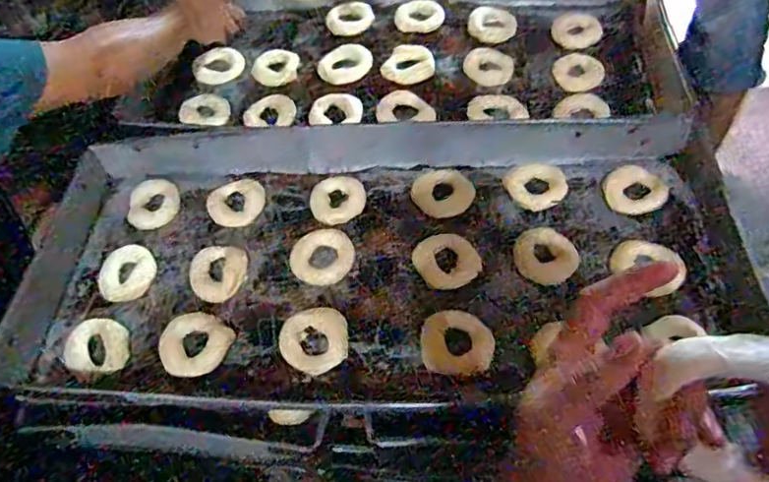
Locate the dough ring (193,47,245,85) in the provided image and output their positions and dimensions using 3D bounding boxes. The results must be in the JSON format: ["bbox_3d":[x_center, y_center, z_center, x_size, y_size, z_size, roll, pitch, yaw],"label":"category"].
[{"bbox_3d":[-0.278,-0.294,0.977,0.083,0.020,0.083,-2,56,3],"label":"dough ring"}]

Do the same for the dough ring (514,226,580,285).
[{"bbox_3d":[0.192,0.018,0.699,0.070,0.010,0.074,-2,56,3],"label":"dough ring"}]

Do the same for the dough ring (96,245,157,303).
[{"bbox_3d":[-0.331,0.040,0.748,0.066,0.014,0.081,-19,56,-8],"label":"dough ring"}]

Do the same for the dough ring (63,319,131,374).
[{"bbox_3d":[-0.338,0.120,0.681,0.075,0.014,0.078,-2,56,3],"label":"dough ring"}]

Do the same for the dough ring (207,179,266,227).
[{"bbox_3d":[-0.200,-0.049,0.786,0.077,0.017,0.068,-12,56,-4],"label":"dough ring"}]

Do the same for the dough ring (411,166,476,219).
[{"bbox_3d":[0.078,-0.064,0.760,0.078,0.008,0.074,-2,56,3],"label":"dough ring"}]

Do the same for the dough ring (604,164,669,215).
[{"bbox_3d":[0.319,-0.065,0.741,0.073,0.014,0.063,38,66,26],"label":"dough ring"}]

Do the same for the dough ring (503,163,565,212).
[{"bbox_3d":[0.196,-0.073,0.753,0.073,0.022,0.062,1,56,6],"label":"dough ring"}]

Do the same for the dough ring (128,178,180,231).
[{"bbox_3d":[-0.322,-0.052,0.815,0.068,0.019,0.073,-4,53,5],"label":"dough ring"}]

